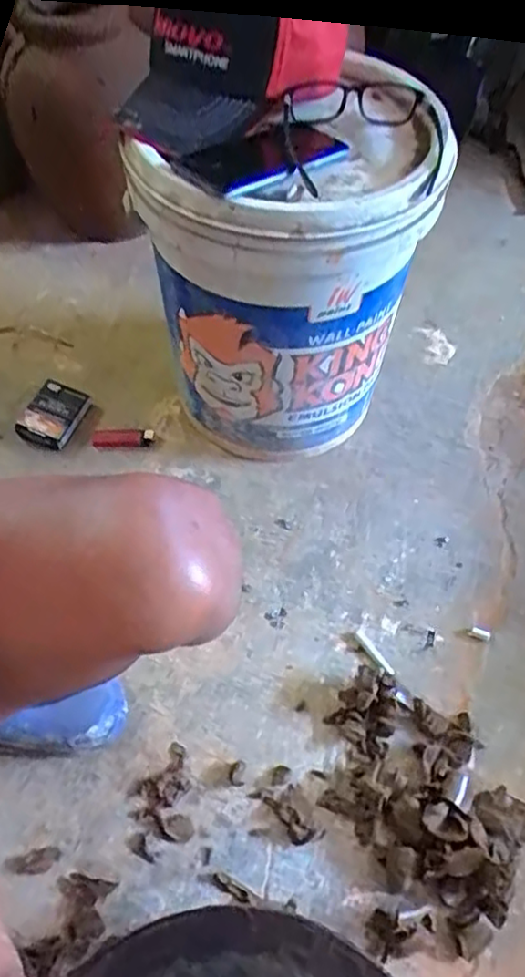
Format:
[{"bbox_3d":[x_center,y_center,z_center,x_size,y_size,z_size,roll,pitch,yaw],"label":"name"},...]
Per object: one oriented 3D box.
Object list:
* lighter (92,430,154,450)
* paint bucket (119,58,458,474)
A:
[{"bbox_3d":[-0.185,-0.063,0.880,0.078,0.014,0.029,-3,56,-4],"label":"lighter"},{"bbox_3d":[0.038,-0.249,0.786,0.275,0.363,0.307,20,58,11],"label":"paint bucket"}]

